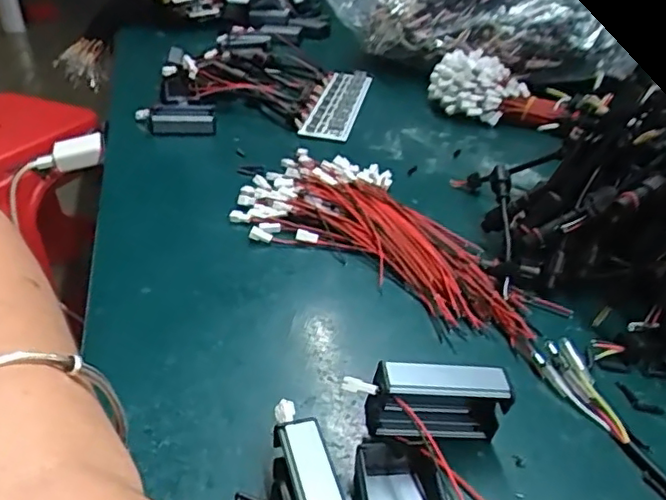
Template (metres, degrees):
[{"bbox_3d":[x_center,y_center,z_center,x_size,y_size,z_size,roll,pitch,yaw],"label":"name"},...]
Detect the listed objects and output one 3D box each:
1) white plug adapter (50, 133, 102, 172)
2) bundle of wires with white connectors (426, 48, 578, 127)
[{"bbox_3d":[-0.263,-0.101,0.622,0.050,0.024,0.028,-10,35,-15],"label":"white plug adapter"},{"bbox_3d":[0.142,-0.140,0.539,0.114,0.043,0.056,23,42,10],"label":"bundle of wires with white connectors"}]

